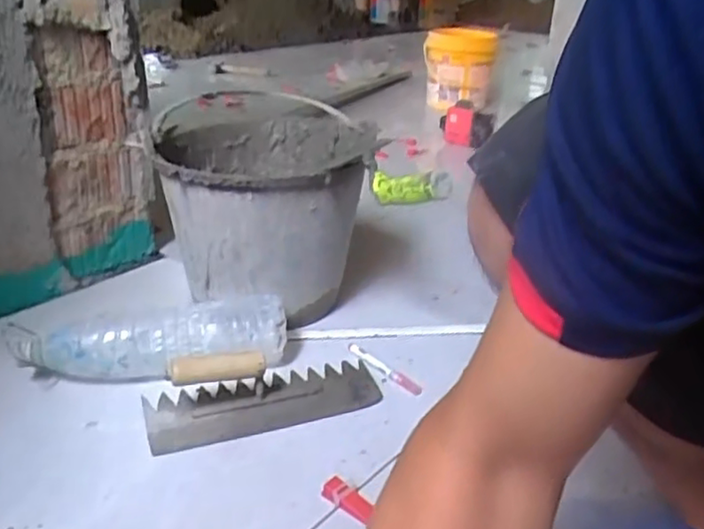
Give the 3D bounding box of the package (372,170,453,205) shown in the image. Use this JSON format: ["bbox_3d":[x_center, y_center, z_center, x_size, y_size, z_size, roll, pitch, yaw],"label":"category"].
[{"bbox_3d":[0.069,-0.095,0.818,0.031,0.043,0.121,-18,12,-35],"label":"package"}]

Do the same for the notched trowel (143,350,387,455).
[{"bbox_3d":[-0.108,0.130,0.815,0.276,0.085,0.103,-9,28,-22],"label":"notched trowel"}]

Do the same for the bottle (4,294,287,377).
[{"bbox_3d":[-0.252,0.100,0.857,0.333,0.090,0.080,-6,27,-16],"label":"bottle"}]

